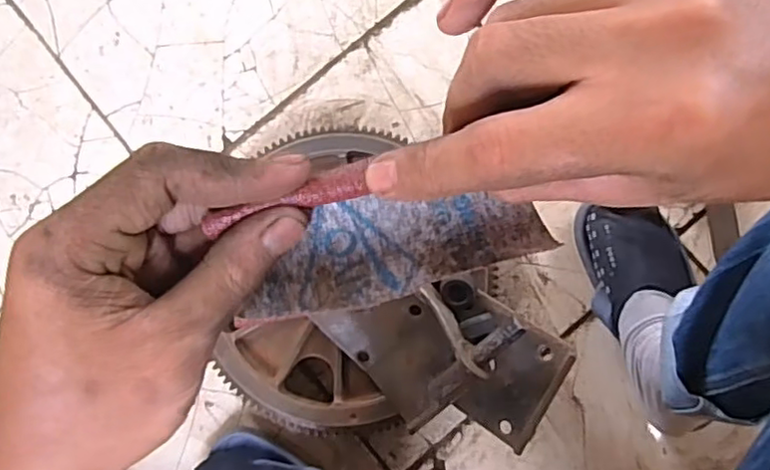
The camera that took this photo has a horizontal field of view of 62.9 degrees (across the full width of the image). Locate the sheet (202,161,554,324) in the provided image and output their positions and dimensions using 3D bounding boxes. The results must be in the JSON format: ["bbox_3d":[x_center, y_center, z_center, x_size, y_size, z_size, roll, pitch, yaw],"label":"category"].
[{"bbox_3d":[-0.001,0.000,0.198,0.099,0.014,0.042,-9,86,1],"label":"sheet"}]

